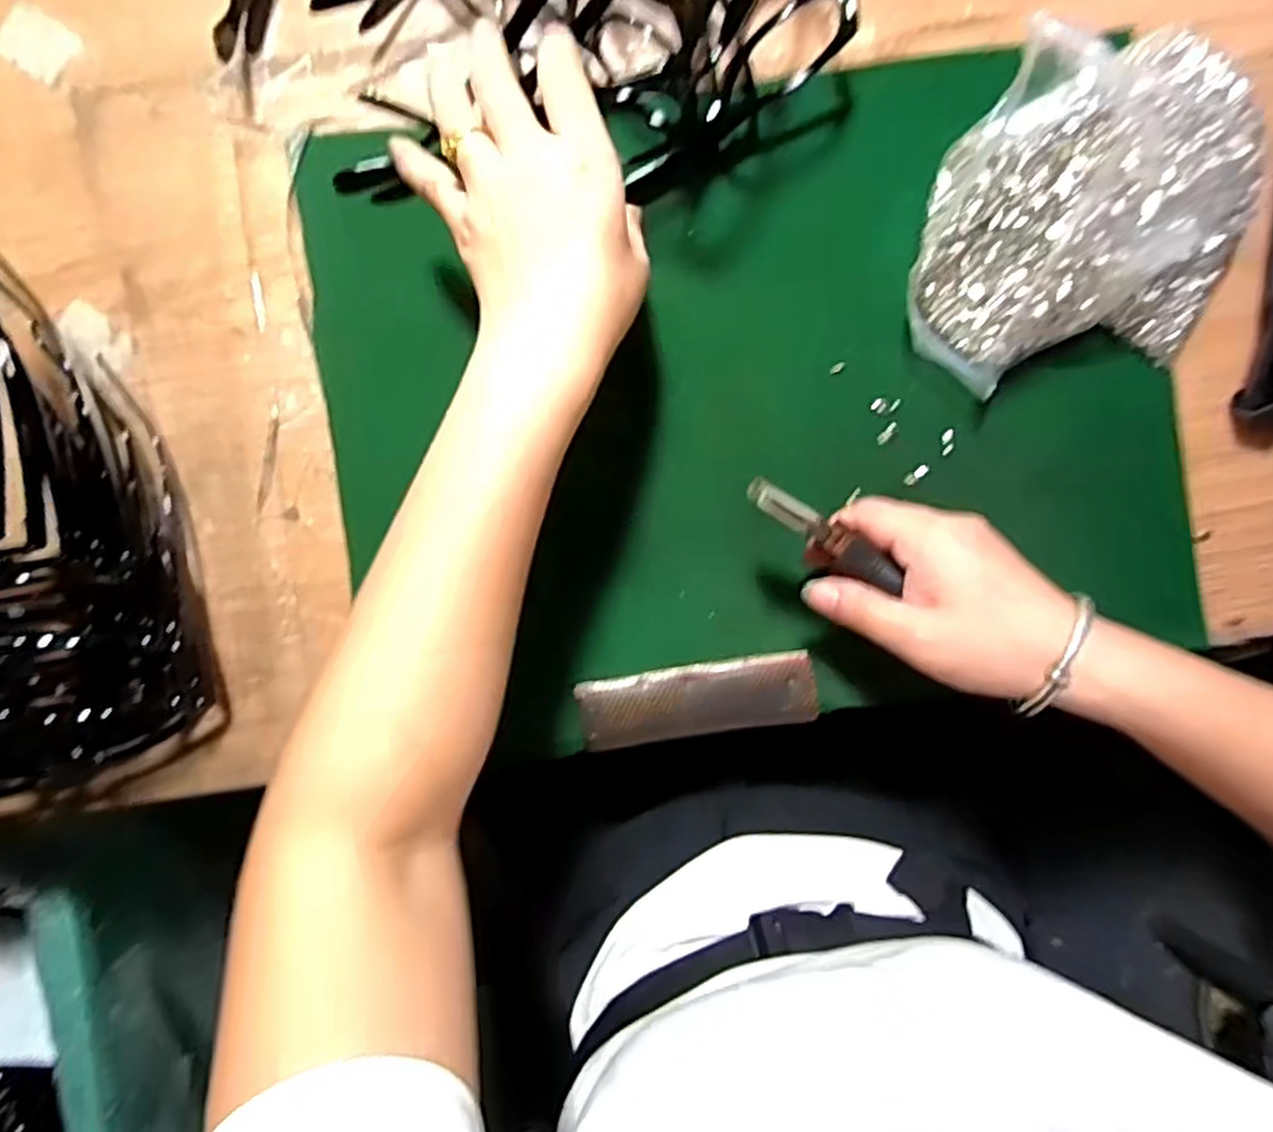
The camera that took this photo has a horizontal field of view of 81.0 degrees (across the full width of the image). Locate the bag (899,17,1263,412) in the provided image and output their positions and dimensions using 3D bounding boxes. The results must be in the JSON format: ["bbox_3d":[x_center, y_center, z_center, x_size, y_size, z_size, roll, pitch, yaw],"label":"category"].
[{"bbox_3d":[0.211,-0.160,0.351,0.138,0.038,0.156,13,91,-1],"label":"bag"}]

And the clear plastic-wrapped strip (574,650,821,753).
[{"bbox_3d":[0.031,0.068,0.375,0.117,0.005,0.036,-8,92,0],"label":"clear plastic-wrapped strip"}]

